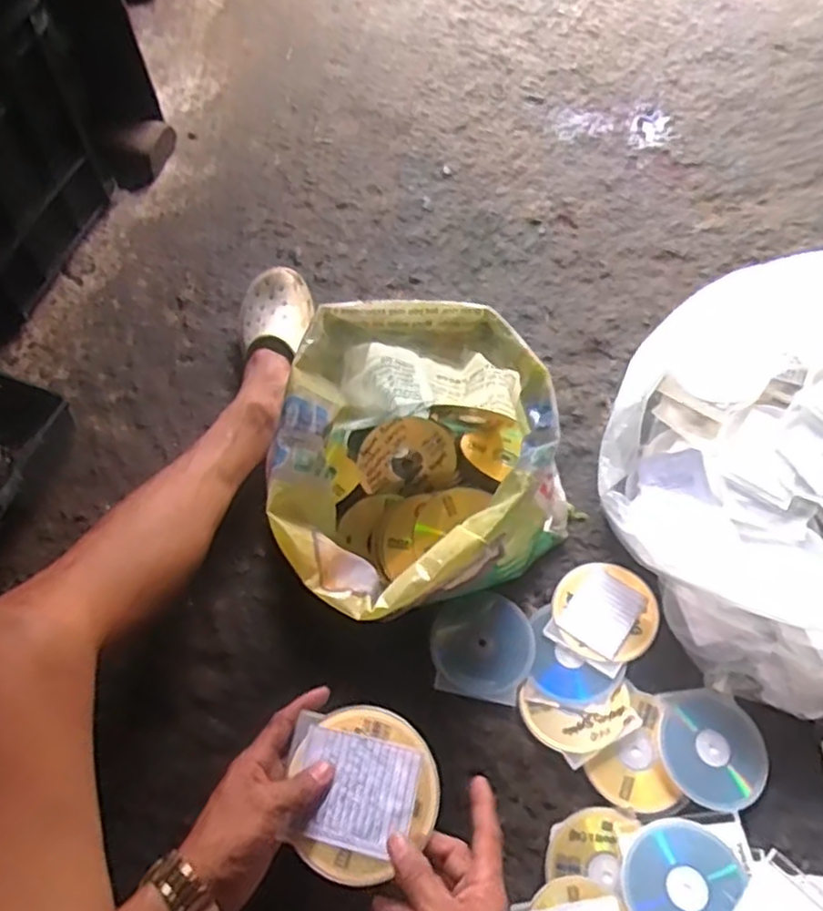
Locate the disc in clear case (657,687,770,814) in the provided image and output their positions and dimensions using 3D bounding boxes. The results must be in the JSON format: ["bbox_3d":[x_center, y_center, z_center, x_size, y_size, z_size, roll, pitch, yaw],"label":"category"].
[{"bbox_3d":[0.329,0.319,0.750,0.116,0.008,0.119,1,61,-2],"label":"disc in clear case"}]

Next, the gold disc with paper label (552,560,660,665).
[{"bbox_3d":[0.231,0.185,0.823,0.118,0.012,0.117,-5,60,9],"label":"gold disc with paper label"}]

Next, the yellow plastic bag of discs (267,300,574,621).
[{"bbox_3d":[0.002,0.014,0.749,0.315,0.280,0.274,-27,69,-15],"label":"yellow plastic bag of discs"}]

